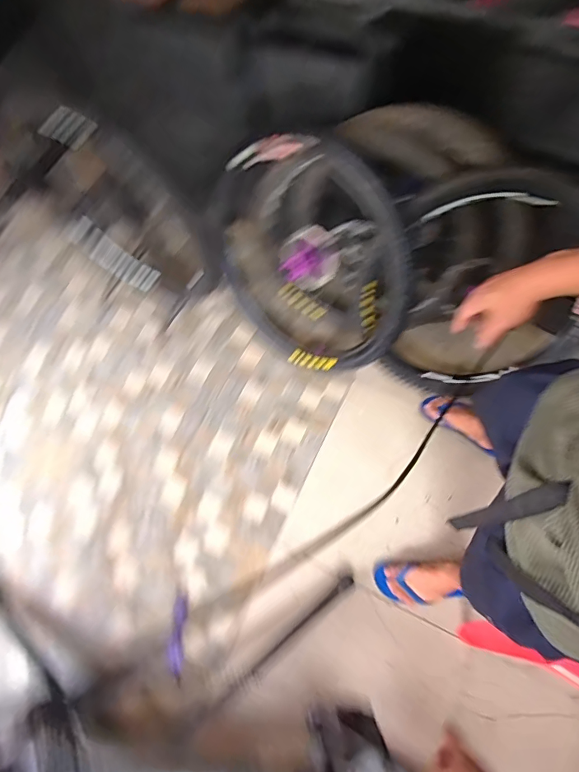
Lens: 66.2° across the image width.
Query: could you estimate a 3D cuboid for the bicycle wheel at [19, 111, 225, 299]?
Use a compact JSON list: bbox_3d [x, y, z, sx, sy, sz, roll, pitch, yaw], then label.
[{"bbox_3d":[-0.554,-0.542,1.388,0.691,0.644,0.125,25,70,13],"label":"bicycle wheel"}]

